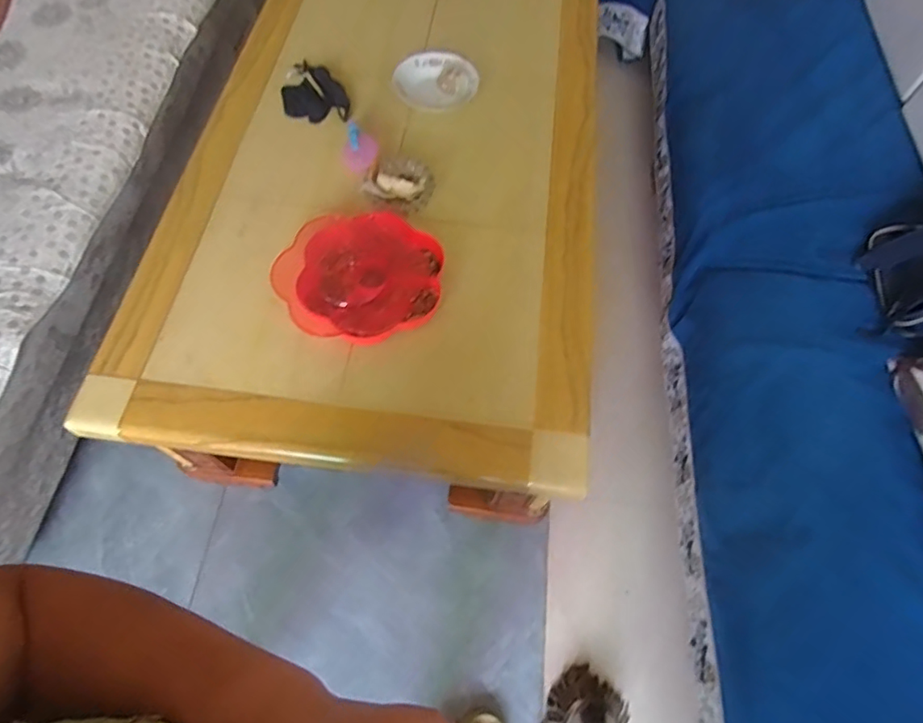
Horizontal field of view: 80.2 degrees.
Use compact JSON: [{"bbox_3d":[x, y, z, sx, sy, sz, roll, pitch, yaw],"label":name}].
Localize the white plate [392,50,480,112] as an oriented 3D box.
[{"bbox_3d":[-0.061,-0.660,1.281,0.185,0.020,0.188,1,63,-2],"label":"white plate"}]

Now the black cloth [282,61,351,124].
[{"bbox_3d":[-0.337,-0.630,1.259,0.144,0.024,0.196,-7,64,-6],"label":"black cloth"}]

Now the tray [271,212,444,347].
[{"bbox_3d":[-0.189,-0.165,1.027,0.294,0.041,0.267,2,63,-1],"label":"tray"}]

